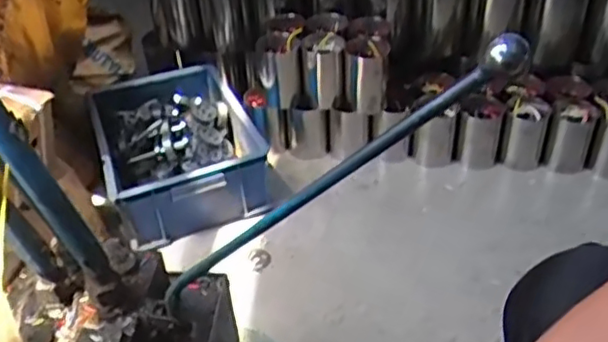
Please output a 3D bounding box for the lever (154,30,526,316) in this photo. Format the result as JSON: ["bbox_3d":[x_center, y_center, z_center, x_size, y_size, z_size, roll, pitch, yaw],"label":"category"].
[{"bbox_3d":[-0.003,0.025,0.519,0.420,0.028,0.025,-36,22,35],"label":"lever"}]

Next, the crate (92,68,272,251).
[{"bbox_3d":[-0.268,-0.058,1.344,0.298,0.176,0.385,-16,40,-15],"label":"crate"}]

